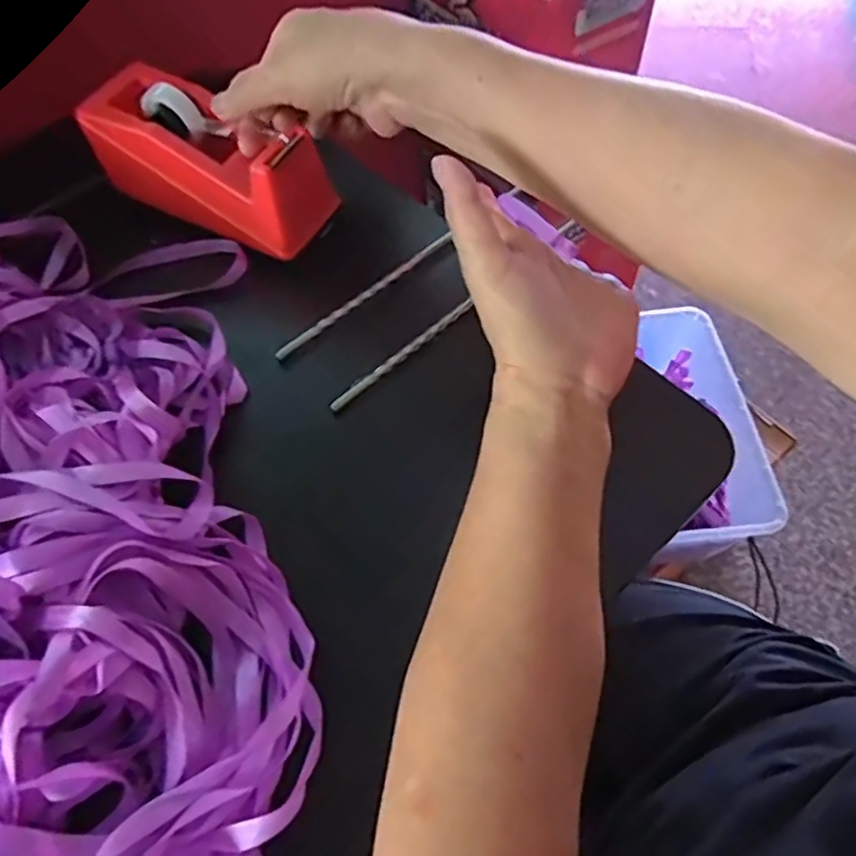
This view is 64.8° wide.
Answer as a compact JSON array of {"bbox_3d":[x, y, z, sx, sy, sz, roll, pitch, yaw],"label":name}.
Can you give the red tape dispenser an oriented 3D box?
[{"bbox_3d":[-0.136,-0.171,0.423,0.151,0.069,0.063,27,64,6],"label":"red tape dispenser"}]

